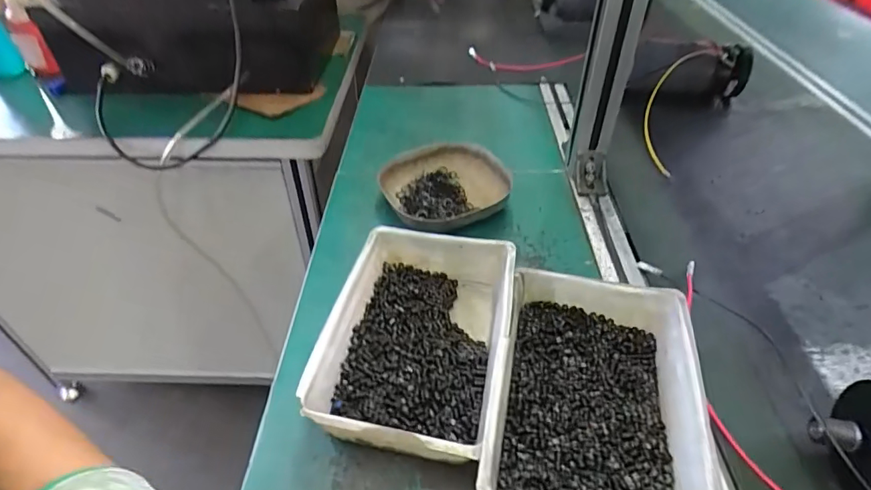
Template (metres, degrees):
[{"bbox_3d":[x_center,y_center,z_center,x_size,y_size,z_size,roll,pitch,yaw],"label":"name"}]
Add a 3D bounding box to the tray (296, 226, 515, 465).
[{"bbox_3d":[-0.013,0.075,0.403,0.135,0.055,0.198,8,44,10],"label":"tray"}]

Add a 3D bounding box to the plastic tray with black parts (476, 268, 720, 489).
[{"bbox_3d":[0.115,0.113,0.354,0.138,0.056,0.197,10,44,11],"label":"plastic tray with black parts"}]

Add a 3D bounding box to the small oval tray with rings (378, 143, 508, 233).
[{"bbox_3d":[0.012,-0.075,0.580,0.145,0.034,0.155,-19,46,-18],"label":"small oval tray with rings"}]

